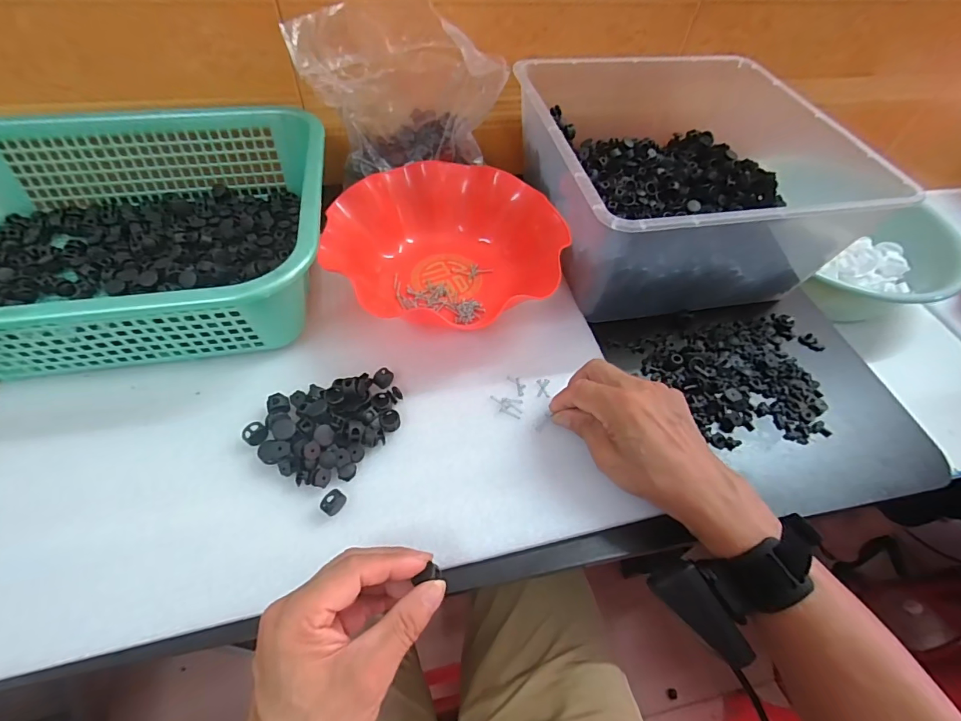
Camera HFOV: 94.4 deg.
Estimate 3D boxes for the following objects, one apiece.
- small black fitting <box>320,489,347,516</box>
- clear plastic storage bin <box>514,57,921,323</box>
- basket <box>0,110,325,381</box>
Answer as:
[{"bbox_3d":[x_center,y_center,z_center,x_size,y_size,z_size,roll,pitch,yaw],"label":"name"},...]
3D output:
[{"bbox_3d":[-0.105,0.103,0.321,0.012,0.013,0.017,31,58,15],"label":"small black fitting"},{"bbox_3d":[0.201,-0.199,0.486,0.288,0.138,0.299,-6,56,-10],"label":"clear plastic storage bin"},{"bbox_3d":[-0.338,-0.124,0.406,0.385,0.094,0.292,-5,56,-8],"label":"basket"}]

